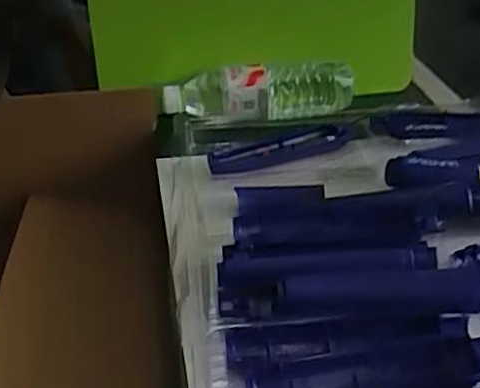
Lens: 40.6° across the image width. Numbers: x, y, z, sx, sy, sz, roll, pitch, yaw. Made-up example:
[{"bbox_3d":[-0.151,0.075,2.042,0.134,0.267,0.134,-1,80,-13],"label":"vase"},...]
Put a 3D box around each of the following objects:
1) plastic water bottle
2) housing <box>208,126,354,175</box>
[{"bbox_3d":[0.025,-0.124,0.793,0.237,0.057,0.061,-4,32,-4],"label":"plastic water bottle"},{"bbox_3d":[0.046,-0.051,0.714,0.171,0.021,0.036,-15,35,-21],"label":"housing"}]

